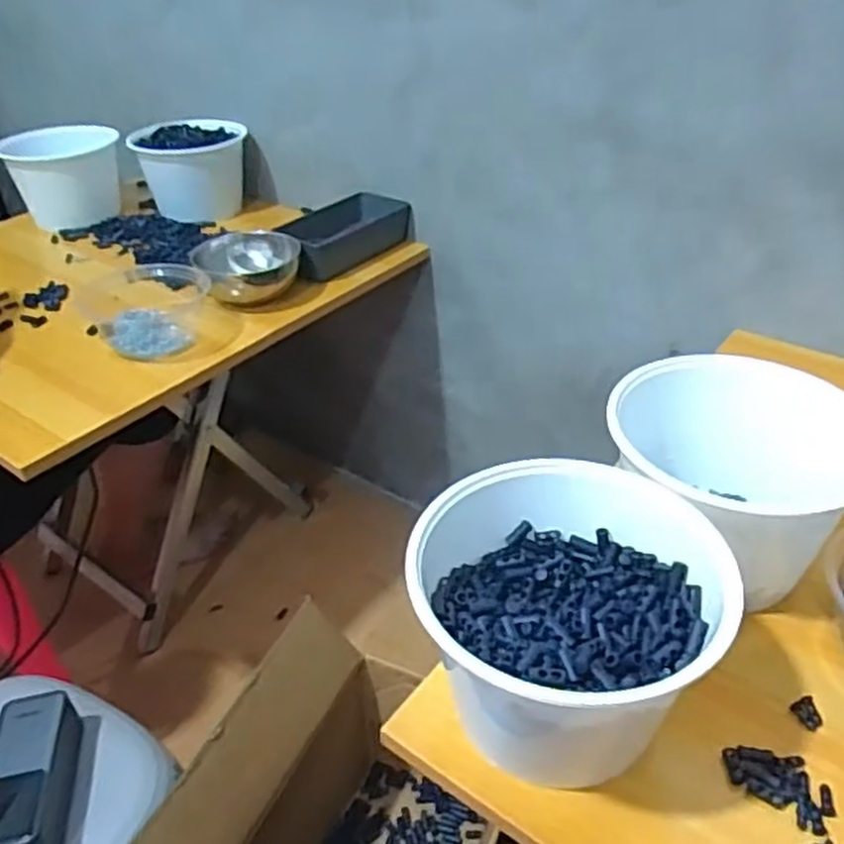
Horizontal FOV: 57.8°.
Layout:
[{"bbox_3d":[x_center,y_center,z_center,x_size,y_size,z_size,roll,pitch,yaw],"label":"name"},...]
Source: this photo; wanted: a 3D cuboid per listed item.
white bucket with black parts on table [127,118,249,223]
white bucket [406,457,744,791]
[{"bbox_3d":[-0.335,-0.373,1.131,0.152,0.102,0.146,-1,36,1],"label":"white bucket with black parts on table"},{"bbox_3d":[0.078,0.116,0.440,0.165,0.114,0.160,-6,36,-5],"label":"white bucket"}]

